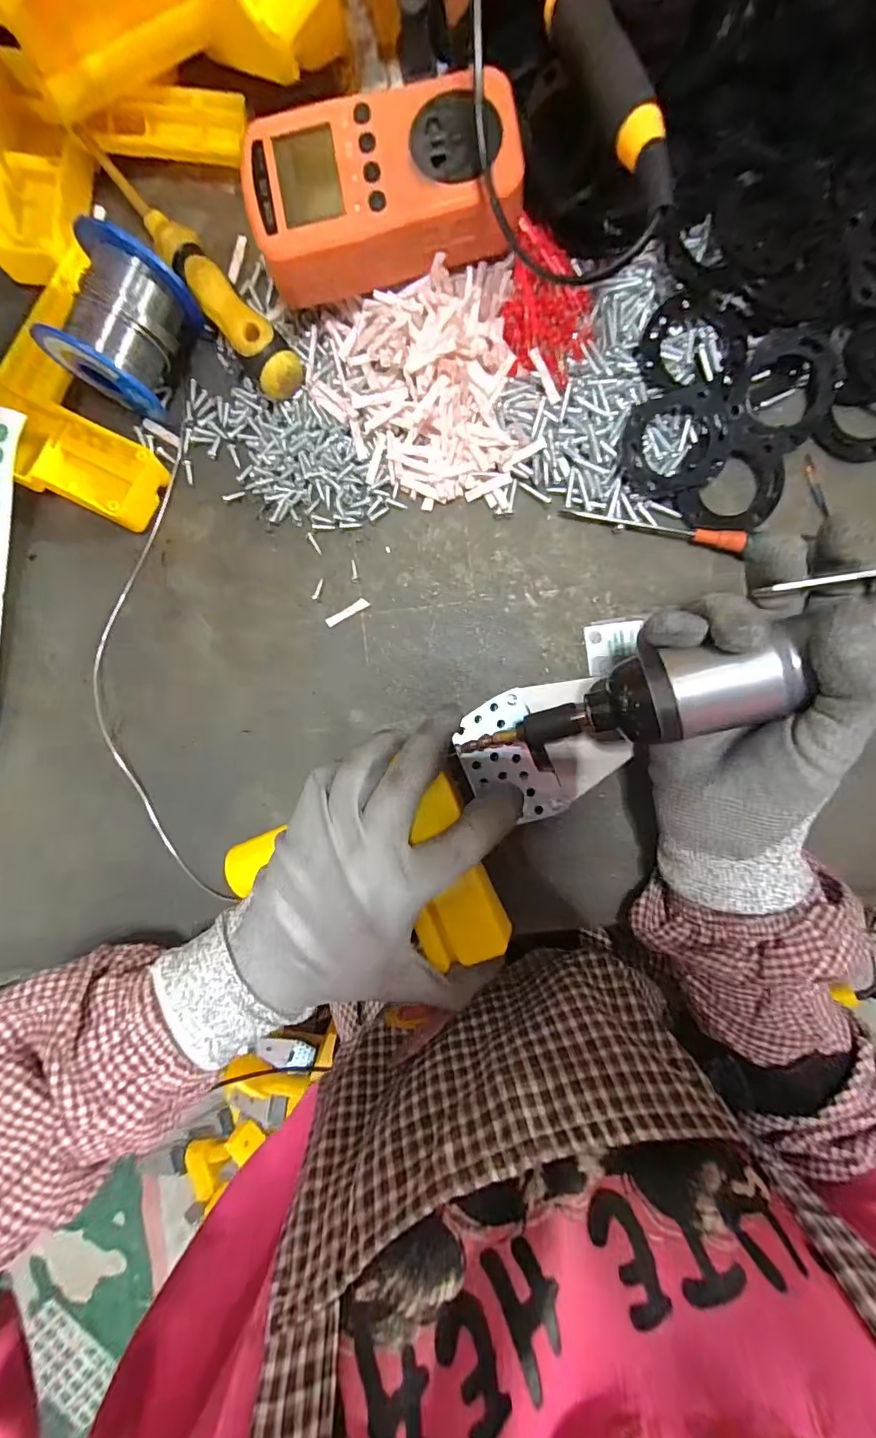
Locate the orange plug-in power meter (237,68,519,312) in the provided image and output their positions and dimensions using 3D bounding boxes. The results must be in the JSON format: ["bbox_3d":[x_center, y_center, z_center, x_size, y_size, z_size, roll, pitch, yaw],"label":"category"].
[{"bbox_3d":[-0.025,-0.255,0.239,0.125,0.033,0.070,-11,90,3],"label":"orange plug-in power meter"}]

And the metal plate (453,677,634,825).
[{"bbox_3d":[0.055,0.015,0.267,0.081,0.012,0.068,-31,91,4],"label":"metal plate"}]

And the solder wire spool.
[{"bbox_3d":[-0.170,-0.215,0.270,0.052,0.049,0.071,24,94,1],"label":"solder wire spool"}]

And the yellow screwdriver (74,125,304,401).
[{"bbox_3d":[-0.137,-0.256,0.275,0.024,0.026,0.175,-37,90,4],"label":"yellow screwdriver"}]

